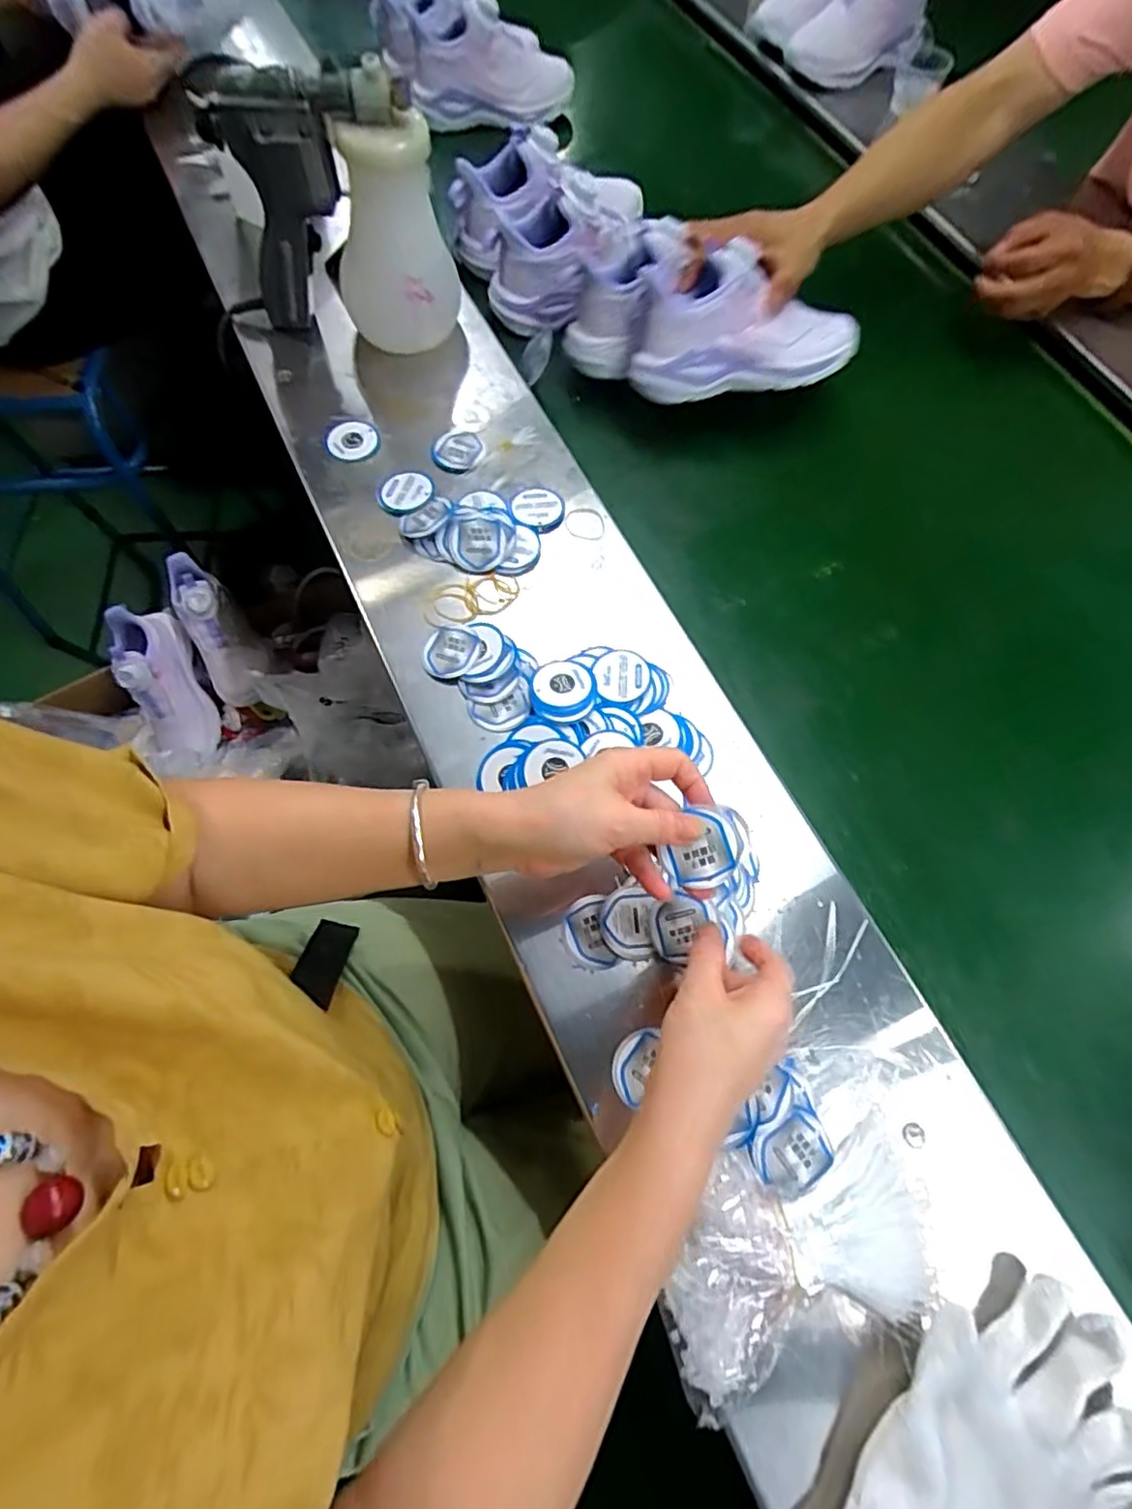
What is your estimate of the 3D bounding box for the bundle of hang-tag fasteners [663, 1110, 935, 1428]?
[{"bbox_3d":[0.134,0.280,0.380,0.172,0.035,0.108,-15,71,-6],"label":"bundle of hang-tag fasteners"}]

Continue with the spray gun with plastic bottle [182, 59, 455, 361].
[{"bbox_3d":[-0.196,-0.468,0.573,0.184,0.207,0.088,-9,71,-4],"label":"spray gun with plastic bottle"}]

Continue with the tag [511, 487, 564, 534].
[{"bbox_3d":[-0.025,-0.221,0.582,0.048,0.006,0.042,32,73,10],"label":"tag"}]

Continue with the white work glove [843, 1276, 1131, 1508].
[{"bbox_3d":[0.214,0.371,0.335,0.208,0.036,0.122,-27,73,-10],"label":"white work glove"}]

